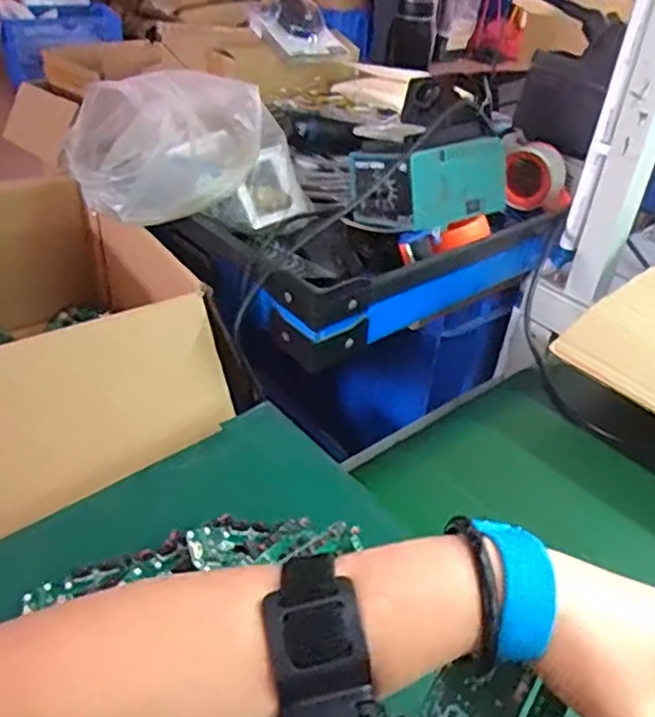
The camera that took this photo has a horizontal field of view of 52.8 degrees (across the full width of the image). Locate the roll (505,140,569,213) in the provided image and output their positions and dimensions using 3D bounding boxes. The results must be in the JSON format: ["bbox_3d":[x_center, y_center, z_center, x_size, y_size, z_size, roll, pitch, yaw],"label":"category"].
[{"bbox_3d":[0.280,-0.240,0.882,0.089,0.078,0.057,13,38,11],"label":"roll"}]

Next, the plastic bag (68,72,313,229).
[{"bbox_3d":[-0.167,-0.252,0.801,0.264,0.134,0.207,-8,39,-17],"label":"plastic bag"}]

